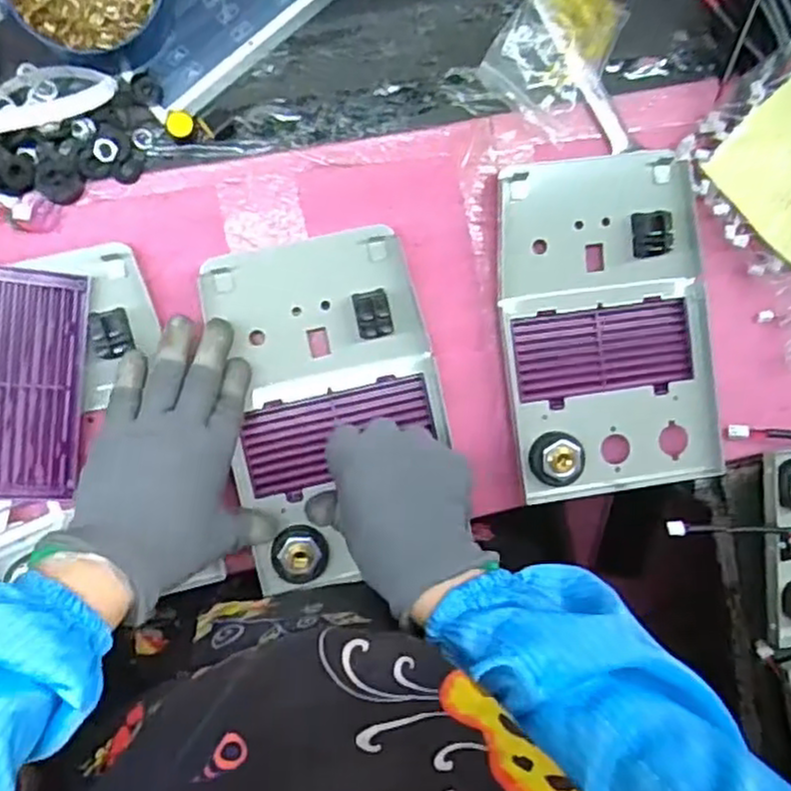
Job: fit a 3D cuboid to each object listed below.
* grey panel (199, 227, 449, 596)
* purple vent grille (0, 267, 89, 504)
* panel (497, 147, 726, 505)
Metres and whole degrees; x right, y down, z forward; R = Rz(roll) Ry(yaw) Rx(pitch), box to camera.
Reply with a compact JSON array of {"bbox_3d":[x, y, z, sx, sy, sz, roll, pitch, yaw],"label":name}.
[{"bbox_3d":[-0.042,0.009,0.499,0.143,0.025,0.227,-12,94,-4],"label":"grey panel"},{"bbox_3d":[-0.247,-0.006,0.461,0.086,0.005,0.148,5,95,-20],"label":"purple vent grille"},{"bbox_3d":[0.151,-0.049,0.514,0.148,0.028,0.232,-9,97,-7],"label":"panel"}]

